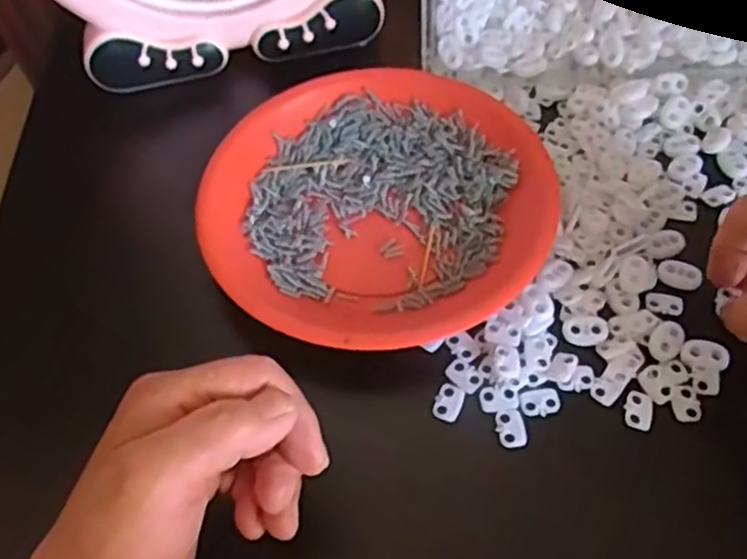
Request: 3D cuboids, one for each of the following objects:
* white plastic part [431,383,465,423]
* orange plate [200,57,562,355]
[{"bbox_3d":[0.037,0.061,0.358,0.013,0.005,0.018,22,59,18],"label":"white plastic part"},{"bbox_3d":[0.003,-0.046,0.413,0.192,0.024,0.187,-2,54,3],"label":"orange plate"}]

